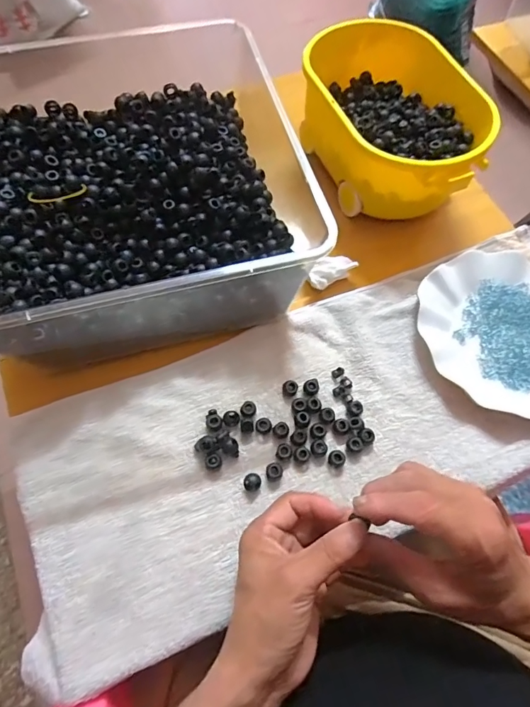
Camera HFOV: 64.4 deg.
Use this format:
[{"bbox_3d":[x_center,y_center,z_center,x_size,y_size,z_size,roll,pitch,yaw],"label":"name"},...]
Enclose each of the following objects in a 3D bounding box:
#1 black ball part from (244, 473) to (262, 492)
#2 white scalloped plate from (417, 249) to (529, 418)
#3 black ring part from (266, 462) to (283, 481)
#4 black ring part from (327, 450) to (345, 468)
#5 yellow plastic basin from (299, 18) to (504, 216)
[{"bbox_3d":[-0.011,0.114,0.372,0.015,0.012,0.015,1,66,-2],"label":"black ball part"},{"bbox_3d":[0.258,-0.025,0.439,0.181,0.024,0.182,1,66,-2],"label":"white scalloped plate"},{"bbox_3d":[0.008,0.106,0.379,0.015,0.009,0.015,1,66,-2],"label":"black ring part"},{"bbox_3d":[0.065,0.096,0.384,0.015,0.007,0.015,1,66,-2],"label":"black ring part"},{"bbox_3d":[0.142,-0.267,0.487,0.163,0.097,0.253,-21,68,-11],"label":"yellow plastic basin"}]

